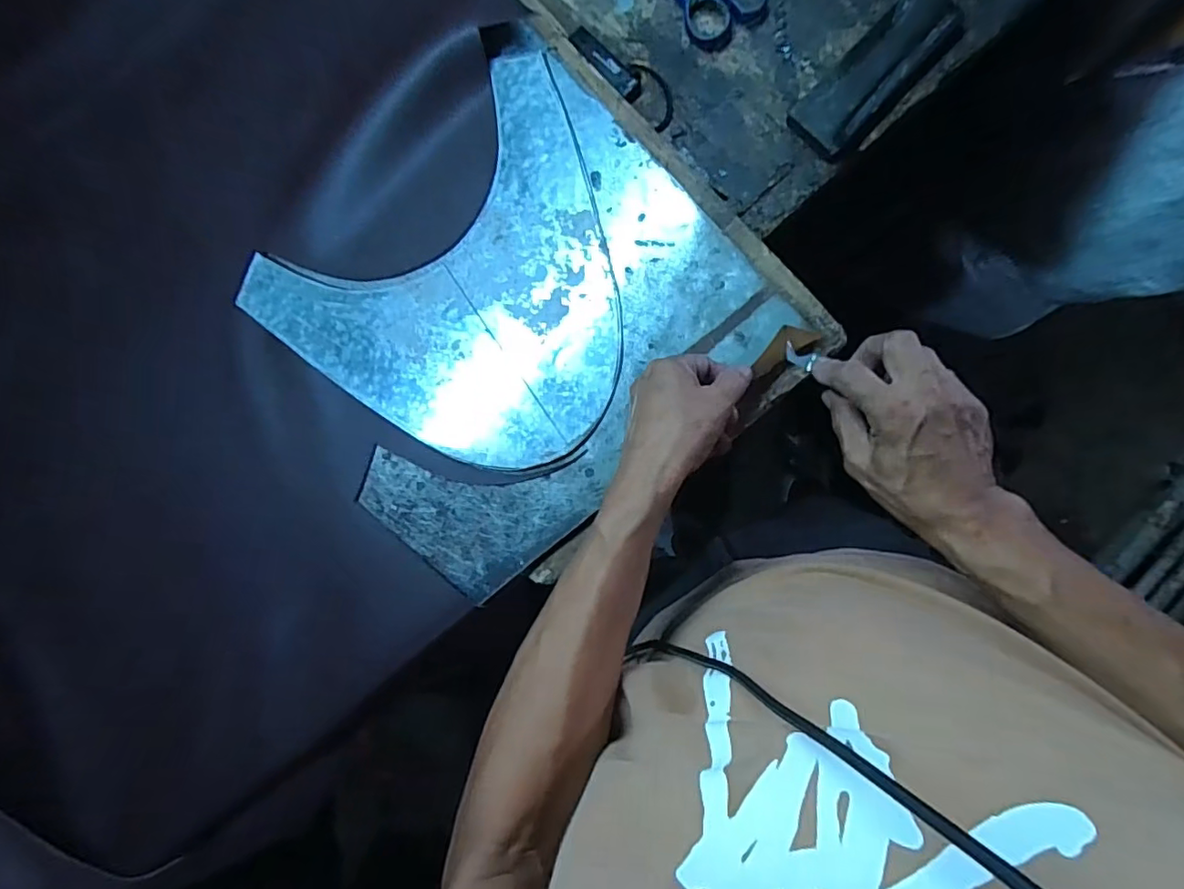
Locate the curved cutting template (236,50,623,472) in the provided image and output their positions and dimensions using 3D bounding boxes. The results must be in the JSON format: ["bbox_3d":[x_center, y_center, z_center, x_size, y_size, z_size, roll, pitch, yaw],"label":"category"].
[{"bbox_3d":[-0.099,-0.123,0.500,0.316,0.010,0.293,-37,81,6],"label":"curved cutting template"}]

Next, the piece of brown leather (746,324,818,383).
[{"bbox_3d":[0.142,-0.071,0.440,0.052,0.009,0.022,-40,86,17],"label":"piece of brown leather"}]

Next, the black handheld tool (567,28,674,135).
[{"bbox_3d":[0.028,-0.325,0.510,0.117,0.020,0.039,43,95,5],"label":"black handheld tool"}]

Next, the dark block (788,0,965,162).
[{"bbox_3d":[0.234,-0.305,0.477,0.057,0.013,0.156,44,95,5],"label":"dark block"}]

